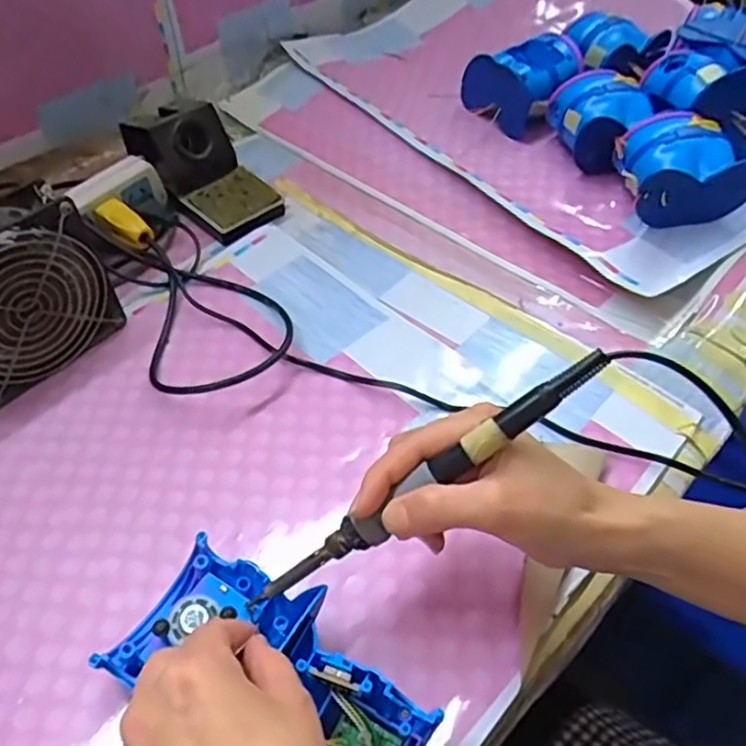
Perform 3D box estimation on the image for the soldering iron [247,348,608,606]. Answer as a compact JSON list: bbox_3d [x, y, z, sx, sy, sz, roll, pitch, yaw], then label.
[{"bbox_3d":[0.021,0.055,0.319,0.208,0.017,0.018,-39,52,12],"label":"soldering iron"}]

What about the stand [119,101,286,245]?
[{"bbox_3d":[-0.159,-0.193,0.612,0.071,0.070,0.153,-36,57,-26],"label":"stand"}]

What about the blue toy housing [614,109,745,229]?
[{"bbox_3d":[0.248,-0.165,0.552,0.093,0.069,0.094,-6,49,-4],"label":"blue toy housing"}]

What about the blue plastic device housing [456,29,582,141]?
[{"bbox_3d":[0.147,-0.291,0.665,0.102,0.060,0.082,36,59,28],"label":"blue plastic device housing"}]

